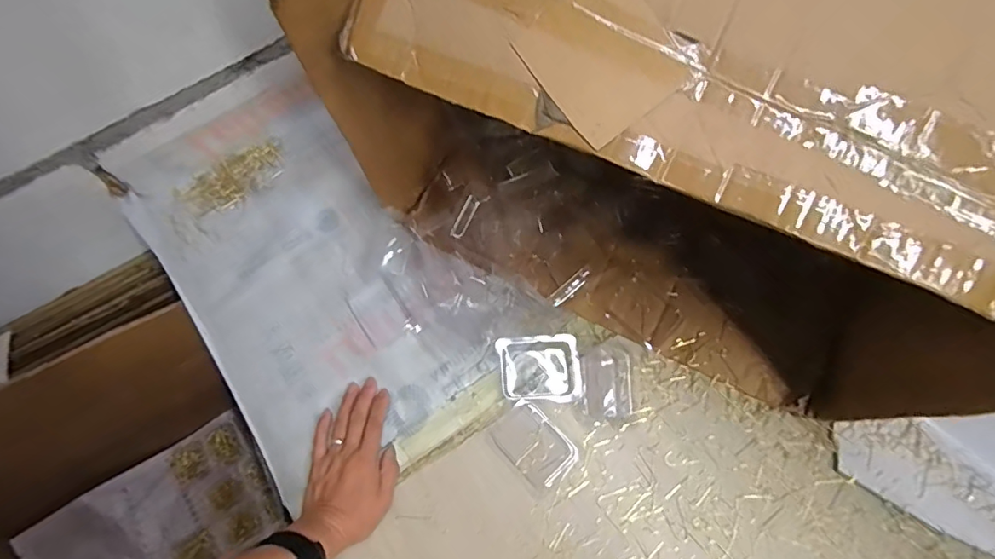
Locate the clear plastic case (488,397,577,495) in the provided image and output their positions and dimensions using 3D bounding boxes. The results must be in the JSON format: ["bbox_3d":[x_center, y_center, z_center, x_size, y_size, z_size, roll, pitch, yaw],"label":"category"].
[{"bbox_3d":[0.039,0.176,0.544,0.061,0.013,0.087,-41,73,-13],"label":"clear plastic case"}]

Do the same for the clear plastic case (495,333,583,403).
[{"bbox_3d":[0.048,0.100,0.577,0.089,0.010,0.076,-3,69,1],"label":"clear plastic case"}]

